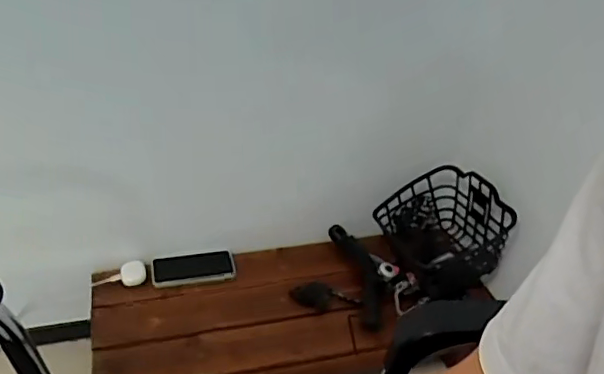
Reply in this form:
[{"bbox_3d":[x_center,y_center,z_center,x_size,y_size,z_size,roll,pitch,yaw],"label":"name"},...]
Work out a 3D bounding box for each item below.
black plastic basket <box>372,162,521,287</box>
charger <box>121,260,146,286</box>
[{"bbox_3d":[0.285,0.089,1.159,0.181,0.199,0.234,-14,39,-27],"label":"black plastic basket"},{"bbox_3d":[-0.339,0.171,1.127,0.050,0.022,0.054,-9,38,-22],"label":"charger"}]

